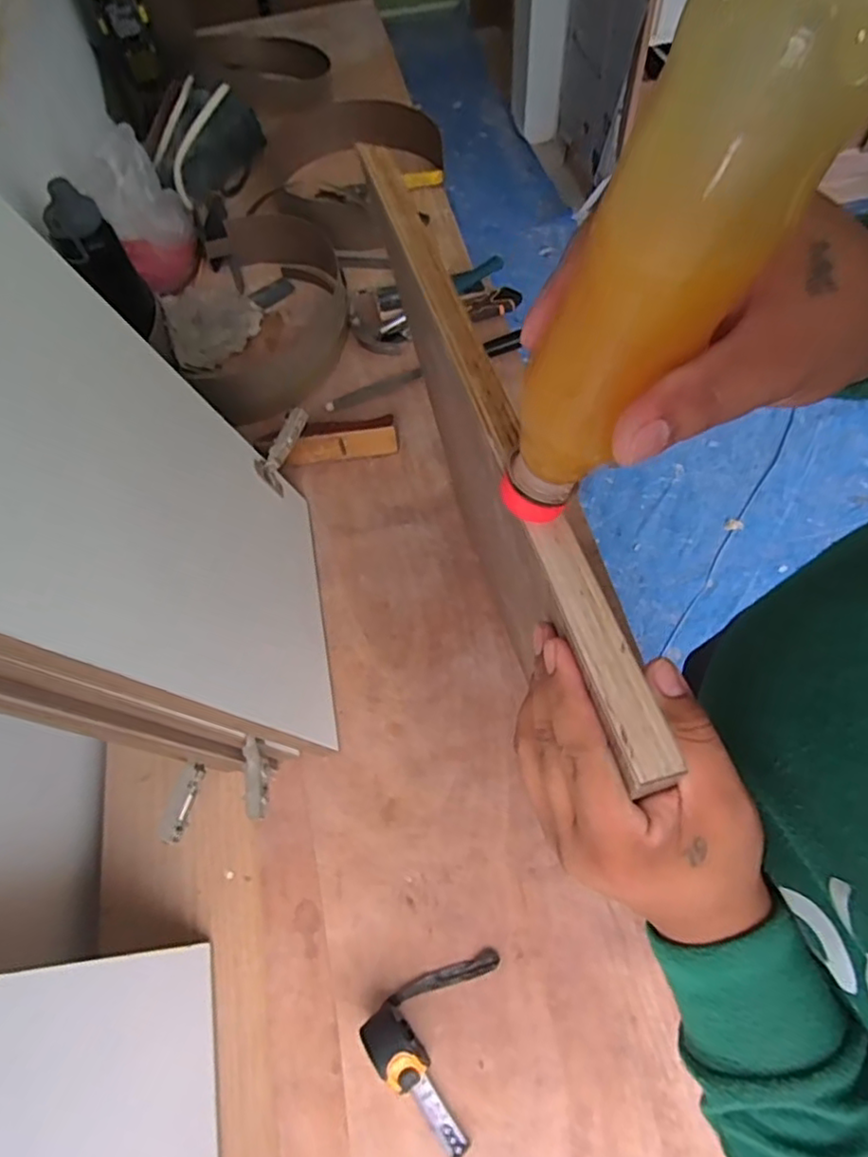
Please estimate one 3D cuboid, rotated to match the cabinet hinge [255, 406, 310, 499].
[{"bbox_3d":[-0.182,-0.159,0.757,0.025,0.045,0.105,19,78,14],"label":"cabinet hinge"}]

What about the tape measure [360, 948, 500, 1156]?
[{"bbox_3d":[0.021,0.393,0.539,0.128,0.053,0.121,-41,66,-17],"label":"tape measure"}]

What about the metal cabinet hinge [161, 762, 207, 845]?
[{"bbox_3d":[-0.236,0.210,0.587,0.021,0.012,0.069,10,64,9],"label":"metal cabinet hinge"}]

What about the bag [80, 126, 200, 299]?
[{"bbox_3d":[-0.469,-0.593,1.011,0.149,0.208,0.144,-36,66,-14],"label":"bag"}]

